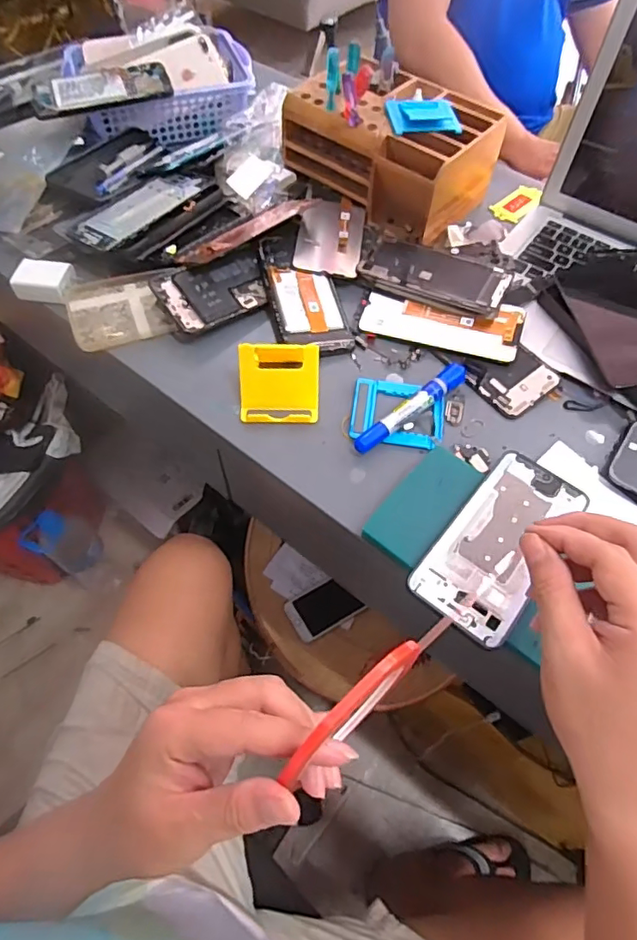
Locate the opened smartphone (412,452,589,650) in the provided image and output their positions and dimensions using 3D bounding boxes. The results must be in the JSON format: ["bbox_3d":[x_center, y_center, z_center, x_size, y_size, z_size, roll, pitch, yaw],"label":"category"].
[{"bbox_3d":[0.139,0.052,0.415,0.076,0.006,0.159,32,62,16],"label":"opened smartphone"}]

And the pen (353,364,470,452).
[{"bbox_3d":[0.085,-0.056,0.489,0.132,0.015,0.019,-36,66,-21],"label":"pen"}]

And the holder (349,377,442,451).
[{"bbox_3d":[0.074,-0.055,0.496,0.084,0.011,0.071,8,59,3],"label":"holder"}]

